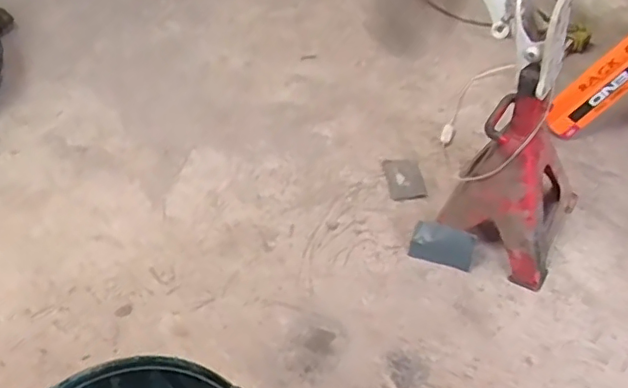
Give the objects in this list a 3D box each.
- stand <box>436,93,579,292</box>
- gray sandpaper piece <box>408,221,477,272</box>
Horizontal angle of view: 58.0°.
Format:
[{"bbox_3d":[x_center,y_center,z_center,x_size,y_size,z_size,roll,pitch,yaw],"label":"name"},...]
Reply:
[{"bbox_3d":[0.355,-0.033,0.988,0.209,0.306,0.222,20,54,20],"label":"stand"},{"bbox_3d":[0.234,0.090,1.031,0.113,0.075,0.018,15,26,20],"label":"gray sandpaper piece"}]

